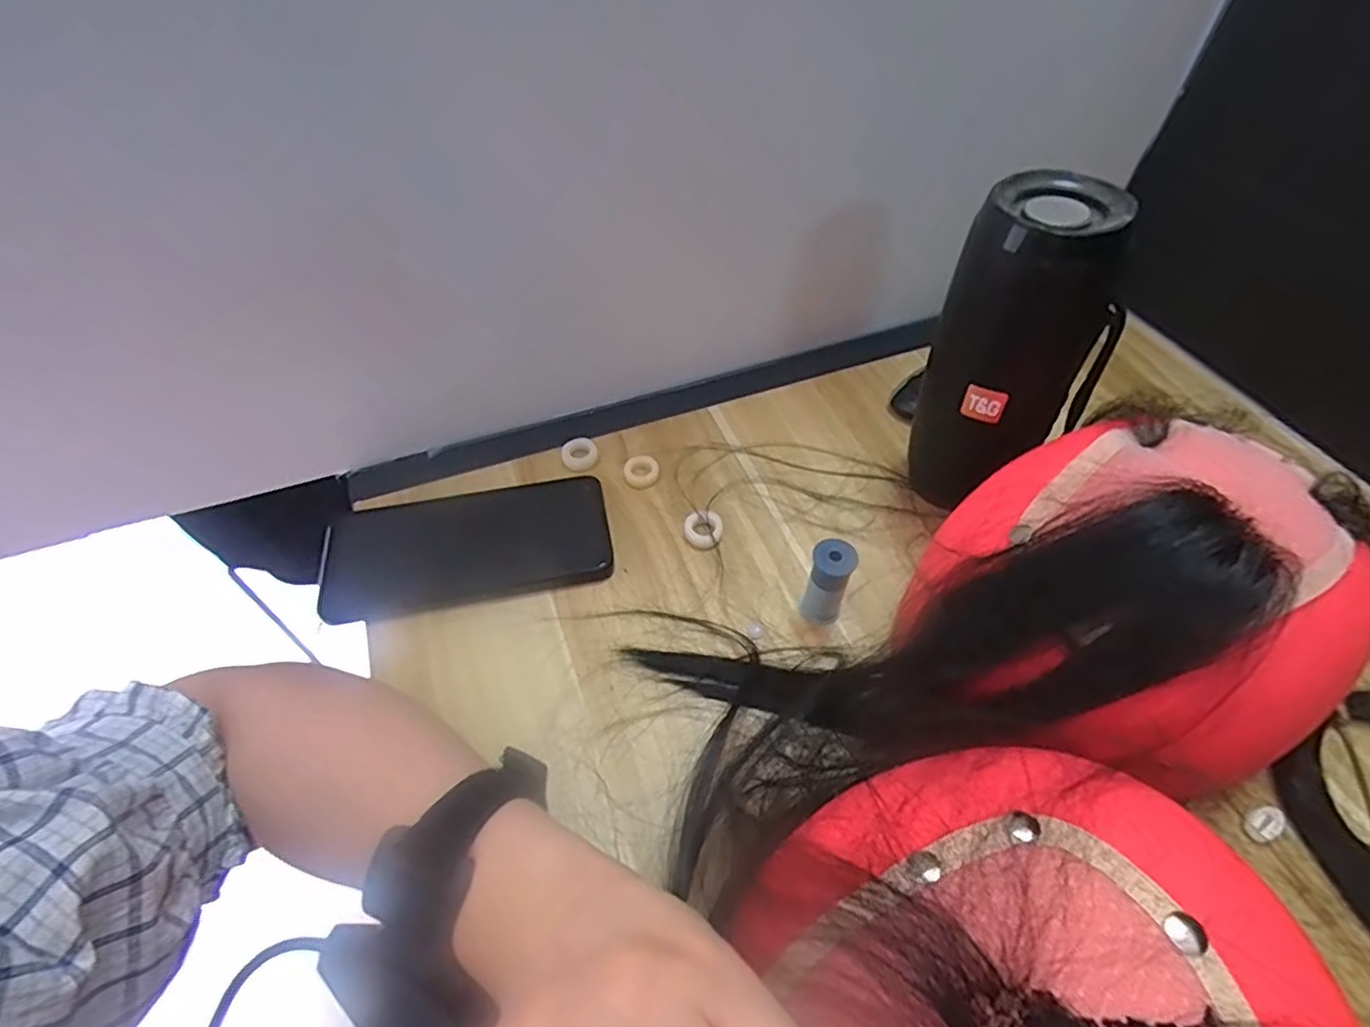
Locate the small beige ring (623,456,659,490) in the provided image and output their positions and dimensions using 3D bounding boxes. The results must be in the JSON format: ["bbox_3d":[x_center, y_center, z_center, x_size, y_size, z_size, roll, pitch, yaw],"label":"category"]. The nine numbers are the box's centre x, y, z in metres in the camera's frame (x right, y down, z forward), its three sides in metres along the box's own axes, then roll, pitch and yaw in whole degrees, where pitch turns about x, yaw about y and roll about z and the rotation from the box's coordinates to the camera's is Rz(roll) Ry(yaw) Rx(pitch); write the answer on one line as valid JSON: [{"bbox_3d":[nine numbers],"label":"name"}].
[{"bbox_3d":[-0.028,-0.028,0.424,0.023,0.005,0.025,0,51,0],"label":"small beige ring"}]

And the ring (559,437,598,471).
[{"bbox_3d":[-0.069,-0.039,0.430,0.024,0.008,0.022,0,51,0],"label":"ring"}]

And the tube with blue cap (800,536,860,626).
[{"bbox_3d":[0.075,0.036,0.343,0.021,0.051,0.019,21,54,17],"label":"tube with blue cap"}]

